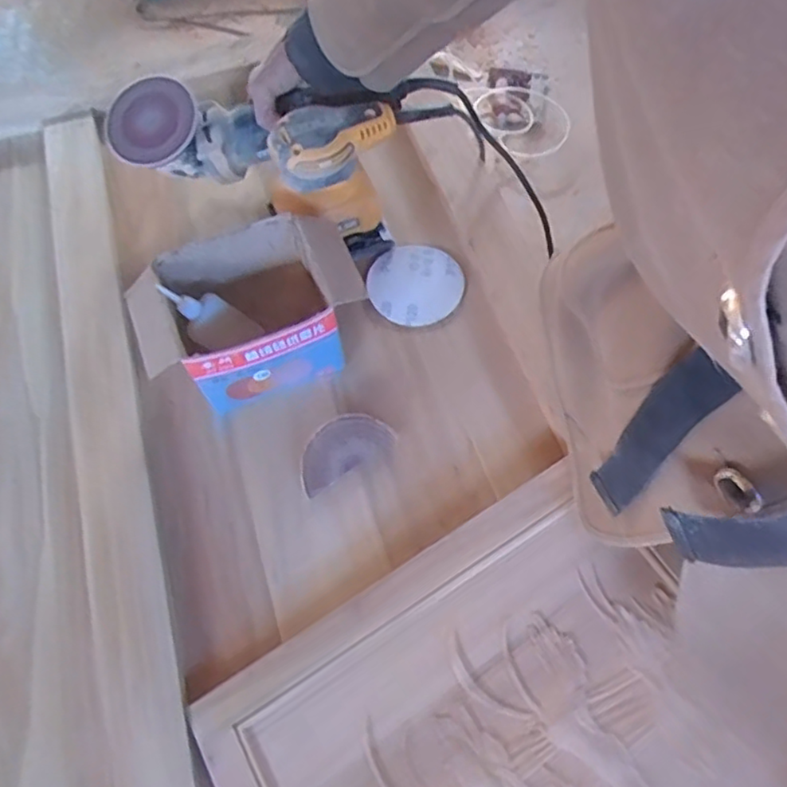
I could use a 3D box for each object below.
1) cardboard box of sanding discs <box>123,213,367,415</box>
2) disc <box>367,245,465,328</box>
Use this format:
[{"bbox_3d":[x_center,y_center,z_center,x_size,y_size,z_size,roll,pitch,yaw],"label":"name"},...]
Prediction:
[{"bbox_3d":[-0.116,-0.069,0.560,0.171,0.101,0.114,-23,64,-7],"label":"cardboard box of sanding discs"},{"bbox_3d":[0.021,-0.111,0.630,0.090,0.005,0.092,-1,67,3],"label":"disc"}]

